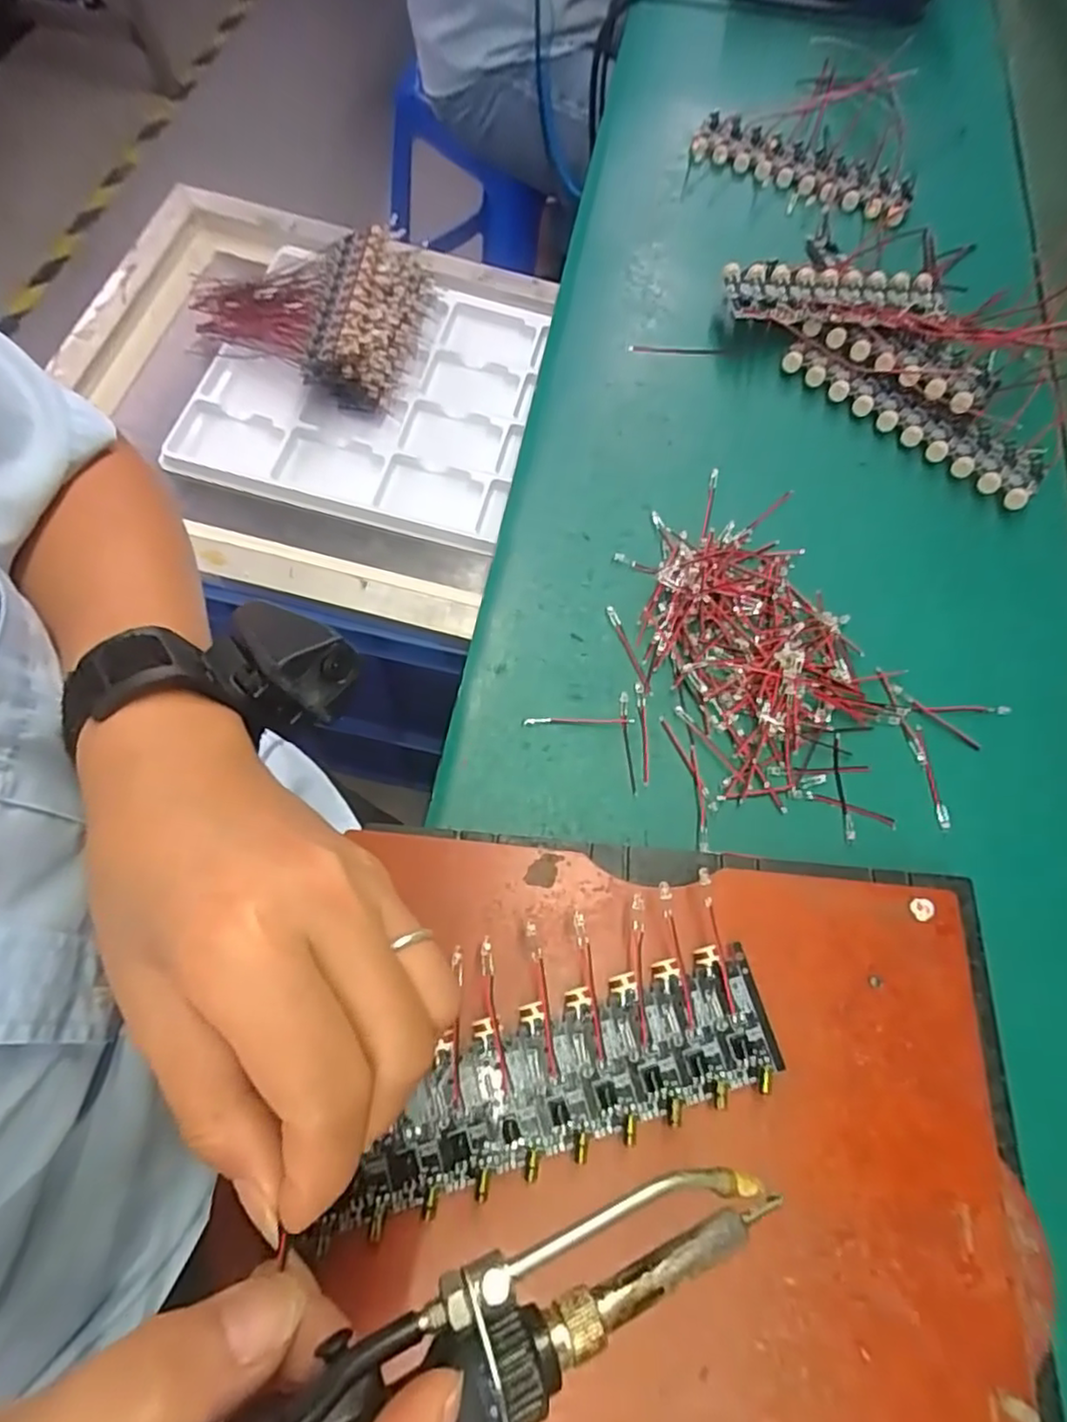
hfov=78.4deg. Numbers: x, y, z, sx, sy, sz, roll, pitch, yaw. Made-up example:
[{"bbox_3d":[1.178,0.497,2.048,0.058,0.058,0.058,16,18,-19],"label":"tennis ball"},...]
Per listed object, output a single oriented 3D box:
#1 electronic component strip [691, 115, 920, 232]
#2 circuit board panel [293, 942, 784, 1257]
[{"bbox_3d":[0.186,-0.376,0.451,0.149,0.013,0.051,20,68,5],"label":"electronic component strip"},{"bbox_3d":[0.005,0.119,0.211,0.149,0.009,0.045,-13,69,-8],"label":"circuit board panel"}]

